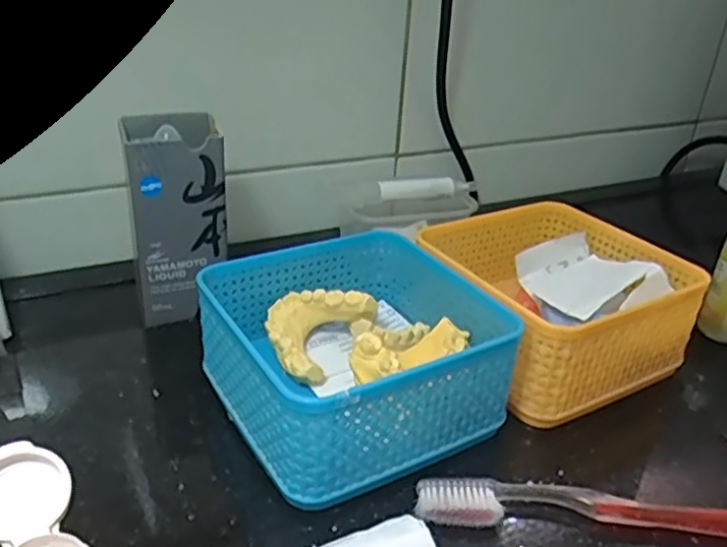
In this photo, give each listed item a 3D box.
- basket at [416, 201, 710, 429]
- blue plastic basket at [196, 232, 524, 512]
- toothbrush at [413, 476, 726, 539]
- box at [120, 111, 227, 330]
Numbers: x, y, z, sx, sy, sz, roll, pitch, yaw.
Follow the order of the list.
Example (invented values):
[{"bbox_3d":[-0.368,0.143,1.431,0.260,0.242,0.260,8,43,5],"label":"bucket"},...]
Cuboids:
[{"bbox_3d":[0.112,0.014,0.409,0.130,0.063,0.131,-12,33,-30],"label":"basket"},{"bbox_3d":[-0.005,0.041,0.352,0.129,0.068,0.130,-13,33,-32],"label":"blue plastic basket"},{"bbox_3d":[0.118,0.105,0.298,0.187,0.013,0.021,6,28,0],"label":"toothbrush"},{"bbox_3d":[-0.119,-0.035,0.423,0.056,0.119,0.056,-4,30,-19],"label":"box"}]

